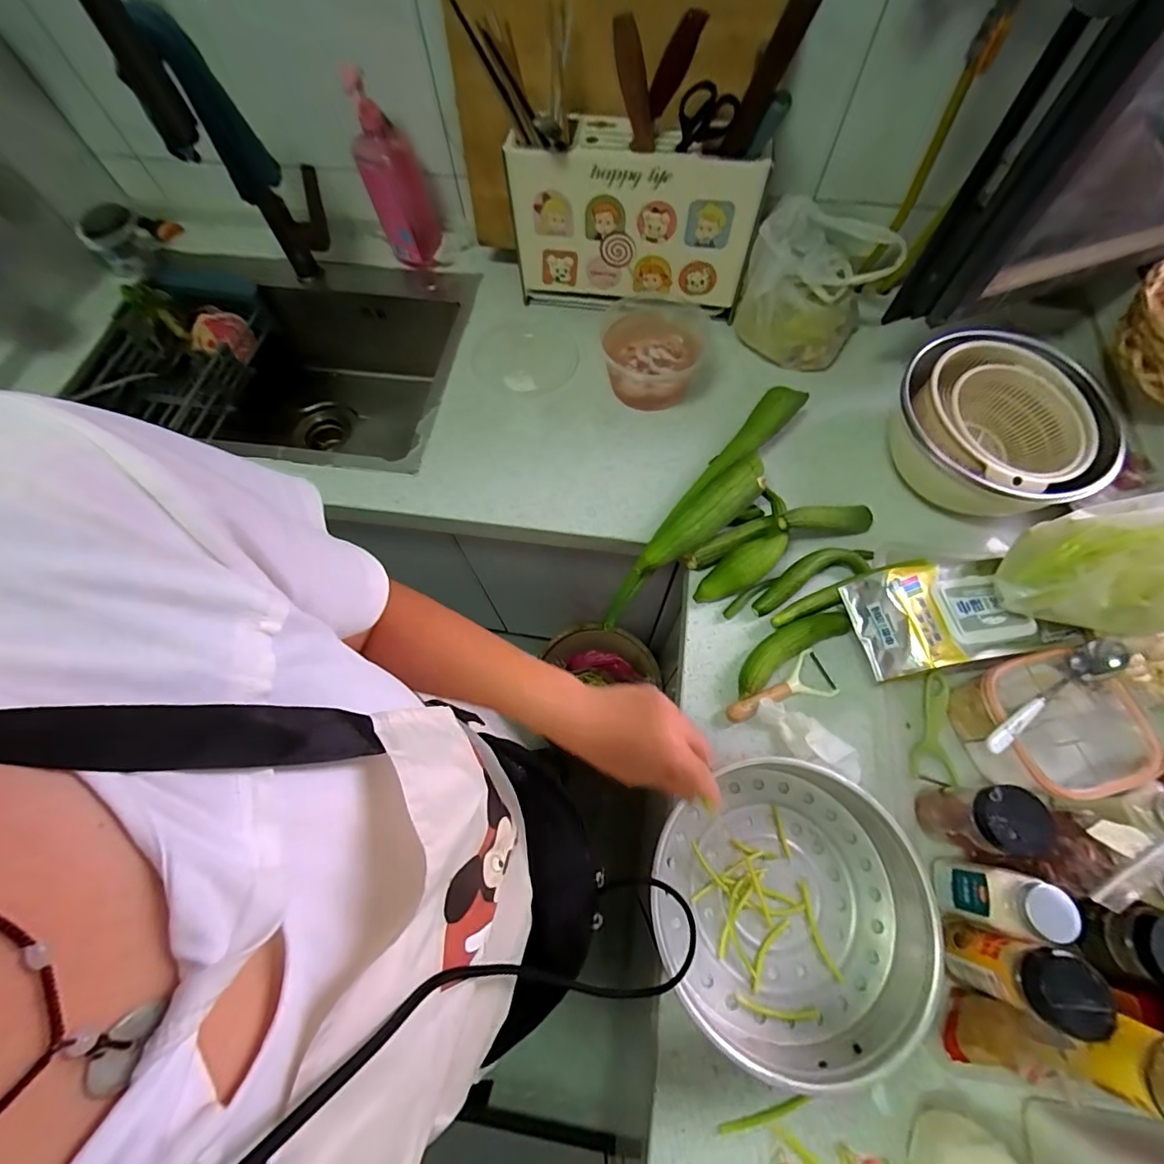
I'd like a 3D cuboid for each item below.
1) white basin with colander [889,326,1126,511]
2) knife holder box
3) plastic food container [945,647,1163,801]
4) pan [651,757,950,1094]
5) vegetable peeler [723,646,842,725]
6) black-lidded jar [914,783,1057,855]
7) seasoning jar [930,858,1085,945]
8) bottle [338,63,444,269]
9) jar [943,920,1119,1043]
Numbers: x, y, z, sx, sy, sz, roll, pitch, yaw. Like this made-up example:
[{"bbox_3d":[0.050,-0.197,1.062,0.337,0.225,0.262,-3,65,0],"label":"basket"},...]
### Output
[{"bbox_3d":[0.533,-0.191,0.654,0.218,0.130,0.242,-41,71,-15],"label":"white basin with colander"},{"bbox_3d":[0.073,-0.531,0.760,0.351,0.240,0.083,7,67,5],"label":"knife holder box"},{"bbox_3d":[0.495,0.153,0.528,0.124,0.098,0.135,-12,67,-3],"label":"plastic food container"},{"bbox_3d":[0.205,0.320,0.481,0.257,0.068,0.255,-1,66,2],"label":"pan"},{"bbox_3d":[0.238,0.129,0.587,0.142,0.025,0.057,-21,67,-7],"label":"vegetable peeler"},{"bbox_3d":[0.397,0.237,0.490,0.057,0.112,0.062,3,67,4],"label":"black-lidded jar"},{"bbox_3d":[0.386,0.292,0.456,0.047,0.115,0.049,-1,66,2],"label":"seasoning jar"},{"bbox_3d":[-0.305,-0.651,0.809,0.094,0.271,0.103,-16,67,-5],"label":"bottle"},{"bbox_3d":[0.371,0.336,0.420,0.051,0.127,0.053,-1,66,2],"label":"jar"}]

